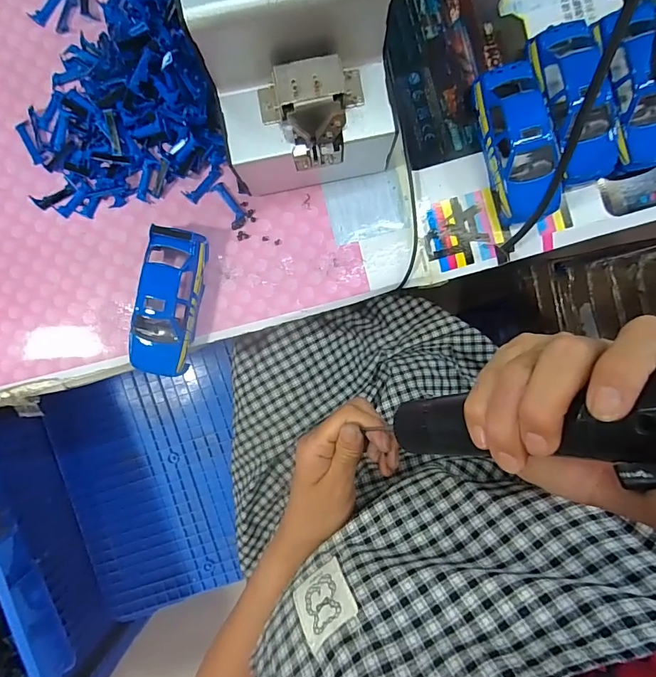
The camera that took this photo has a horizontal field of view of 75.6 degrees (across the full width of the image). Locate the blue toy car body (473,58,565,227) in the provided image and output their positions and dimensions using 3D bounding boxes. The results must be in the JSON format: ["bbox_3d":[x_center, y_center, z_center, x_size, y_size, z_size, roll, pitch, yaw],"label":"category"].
[{"bbox_3d":[0.161,-0.164,0.359,0.054,0.041,0.125,-16,92,1],"label":"blue toy car body"}]

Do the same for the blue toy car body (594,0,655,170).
[{"bbox_3d":[0.259,-0.211,0.355,0.053,0.039,0.127,-17,92,1],"label":"blue toy car body"}]

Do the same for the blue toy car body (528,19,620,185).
[{"bbox_3d":[0.209,-0.198,0.356,0.053,0.041,0.122,-15,92,1],"label":"blue toy car body"}]

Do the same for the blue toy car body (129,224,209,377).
[{"bbox_3d":[-0.141,-0.030,0.373,0.049,0.035,0.129,12,92,0],"label":"blue toy car body"}]

